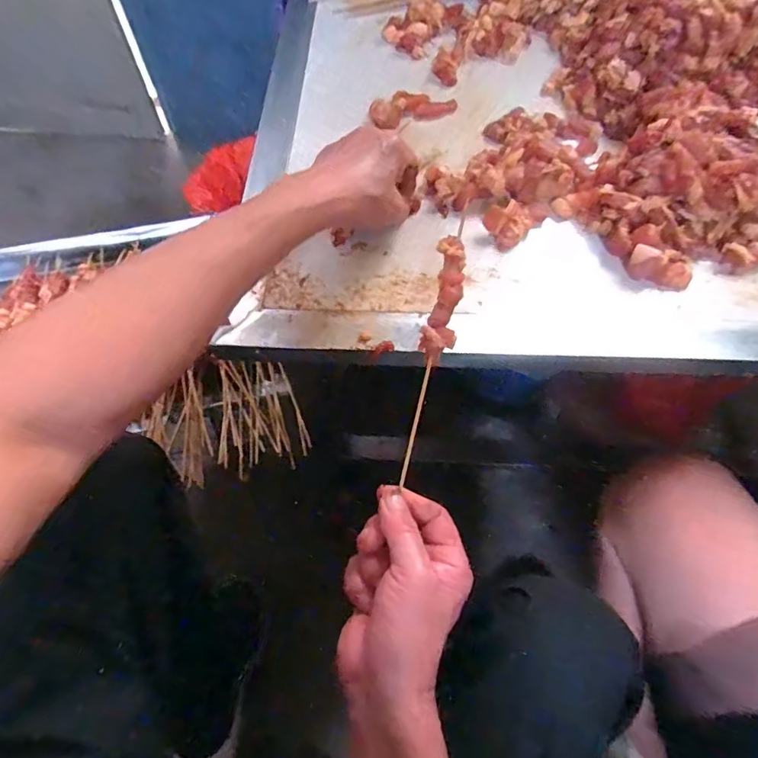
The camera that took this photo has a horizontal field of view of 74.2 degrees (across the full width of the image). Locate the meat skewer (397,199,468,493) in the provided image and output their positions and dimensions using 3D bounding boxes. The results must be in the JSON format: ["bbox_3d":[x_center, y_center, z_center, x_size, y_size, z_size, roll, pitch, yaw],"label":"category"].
[{"bbox_3d":[0.039,-0.023,0.352,0.023,0.013,0.190,13,86,7],"label":"meat skewer"}]

